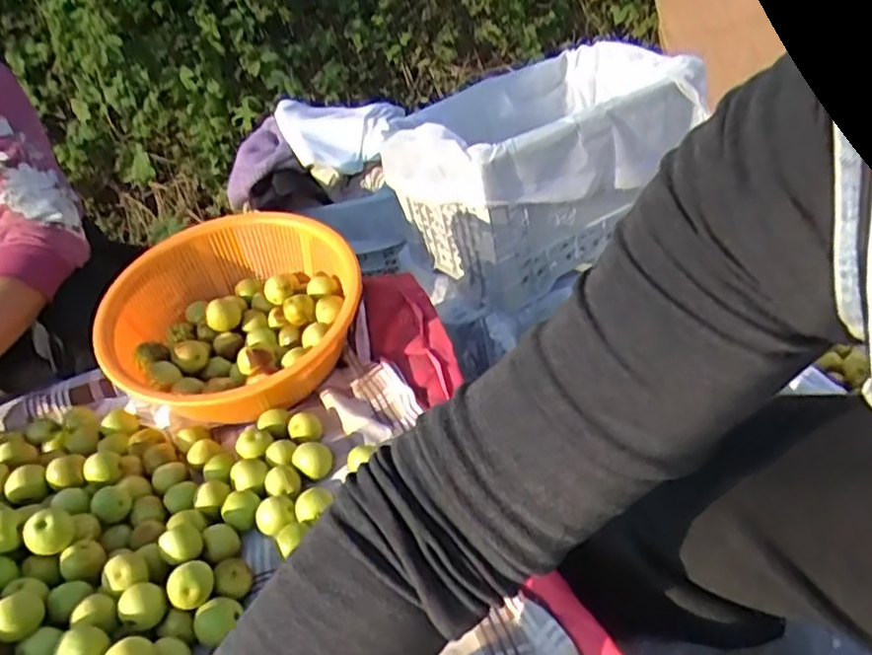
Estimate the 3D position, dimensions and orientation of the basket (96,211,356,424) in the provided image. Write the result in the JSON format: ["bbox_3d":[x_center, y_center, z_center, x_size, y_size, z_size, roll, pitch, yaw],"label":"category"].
[{"bbox_3d":[-0.215,-0.014,0.713,0.244,0.130,0.264,-19,35,-23],"label":"basket"}]

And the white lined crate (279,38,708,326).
[{"bbox_3d":[0.159,-0.232,1.088,0.451,0.275,0.275,-27,36,-21],"label":"white lined crate"}]

